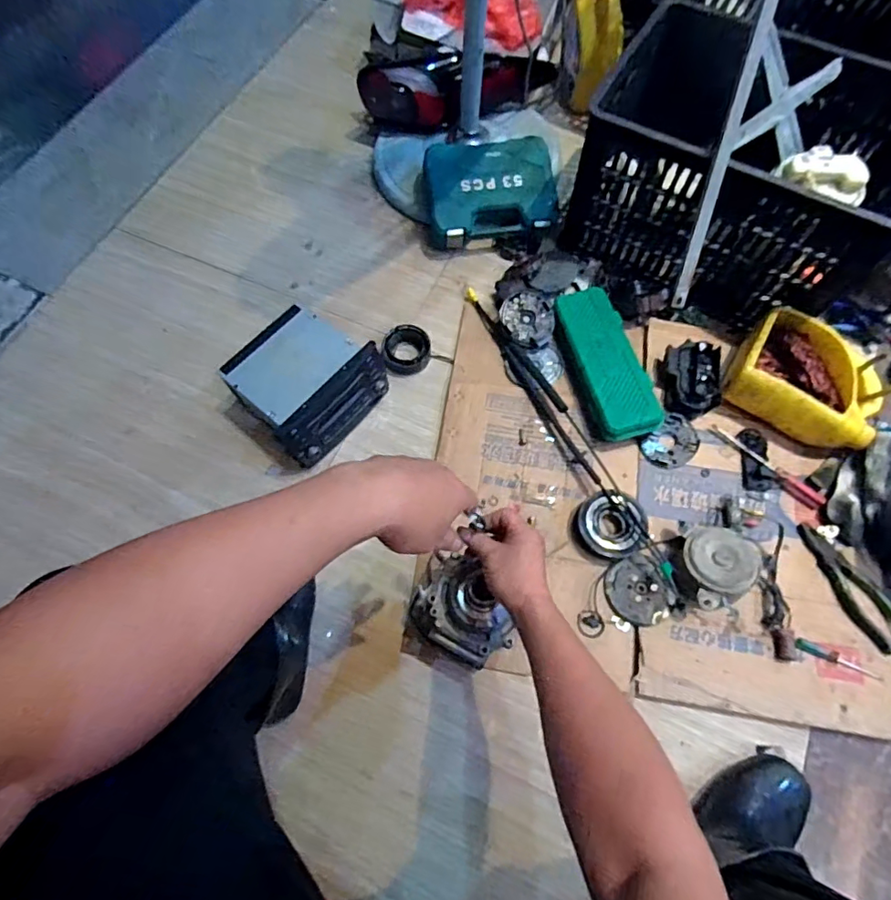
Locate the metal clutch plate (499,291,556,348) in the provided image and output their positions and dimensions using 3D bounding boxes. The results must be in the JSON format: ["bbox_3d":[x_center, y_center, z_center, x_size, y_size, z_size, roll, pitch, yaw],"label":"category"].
[{"bbox_3d":[0.150,-0.237,0.930,0.094,0.008,0.101,1,84,-6],"label":"metal clutch plate"}]

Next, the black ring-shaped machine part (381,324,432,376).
[{"bbox_3d":[-0.070,-0.182,0.933,0.084,0.035,0.083,0,68,1],"label":"black ring-shaped machine part"}]

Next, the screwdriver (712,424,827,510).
[{"bbox_3d":[0.518,0.027,0.832,0.199,0.023,0.020,38,74,14],"label":"screwdriver"}]

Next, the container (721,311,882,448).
[{"bbox_3d":[0.590,-0.113,0.839,0.219,0.082,0.193,37,73,14],"label":"container"}]

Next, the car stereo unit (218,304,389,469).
[{"bbox_3d":[-0.231,-0.112,0.859,0.195,0.135,0.209,39,74,14],"label":"car stereo unit"}]

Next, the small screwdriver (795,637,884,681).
[{"bbox_3d":[0.558,0.296,0.734,0.121,0.021,0.017,20,69,10],"label":"small screwdriver"}]

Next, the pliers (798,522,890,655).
[{"bbox_3d":[0.593,0.200,0.759,0.057,0.022,0.194,-30,71,-11],"label":"pliers"}]

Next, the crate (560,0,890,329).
[{"bbox_3d":[0.522,-0.504,0.905,0.493,0.279,0.389,27,71,11],"label":"crate"}]

